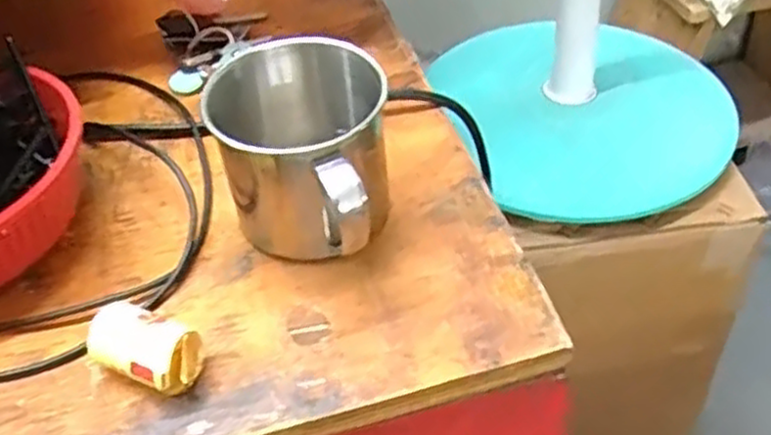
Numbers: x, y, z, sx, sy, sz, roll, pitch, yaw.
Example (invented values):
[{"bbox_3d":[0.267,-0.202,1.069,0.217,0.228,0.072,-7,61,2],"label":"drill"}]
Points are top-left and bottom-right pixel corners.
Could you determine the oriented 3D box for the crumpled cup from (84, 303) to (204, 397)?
[{"bbox_3d":[-0.090,0.050,0.288,0.040,0.021,0.024,11,46,16],"label":"crumpled cup"}]

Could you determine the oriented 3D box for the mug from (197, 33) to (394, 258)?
[{"bbox_3d":[-0.032,-0.022,0.320,0.068,0.075,0.086,-12,44,-8],"label":"mug"}]

